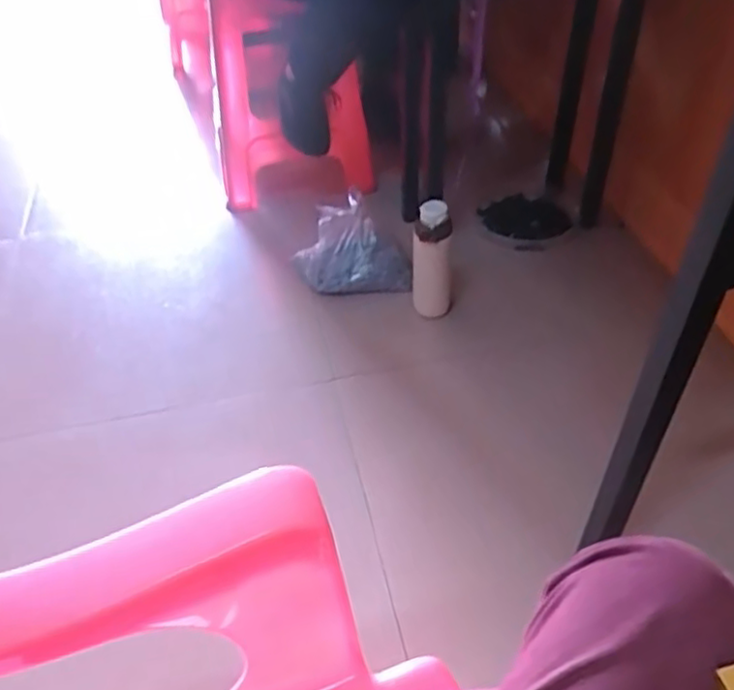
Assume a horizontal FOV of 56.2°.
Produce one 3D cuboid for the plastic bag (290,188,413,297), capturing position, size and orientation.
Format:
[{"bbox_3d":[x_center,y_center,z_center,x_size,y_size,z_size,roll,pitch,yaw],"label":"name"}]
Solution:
[{"bbox_3d":[-0.035,-0.190,1.307,0.217,0.150,0.142,-6,44,-2],"label":"plastic bag"}]

